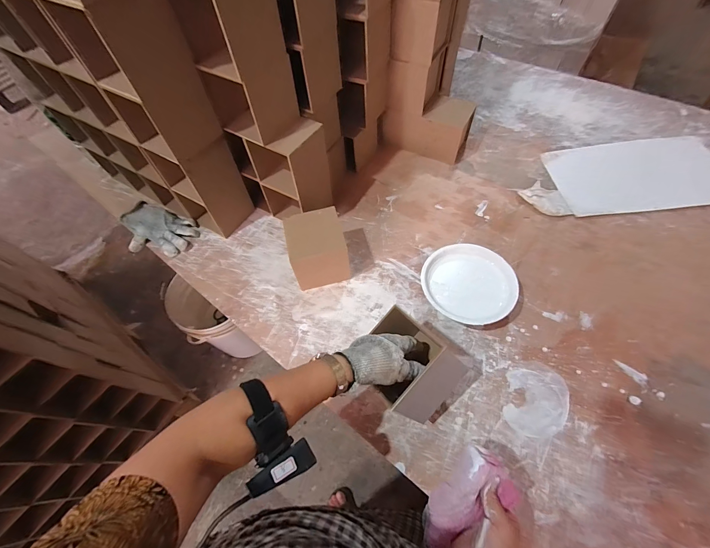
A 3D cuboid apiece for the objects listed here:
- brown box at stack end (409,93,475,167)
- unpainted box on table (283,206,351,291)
[{"bbox_3d":[0.238,-0.385,0.815,0.129,0.122,0.124,31,65,20],"label":"brown box at stack end"},{"bbox_3d":[-0.073,-0.051,0.625,0.111,0.125,0.116,-13,59,-4],"label":"unpainted box on table"}]

